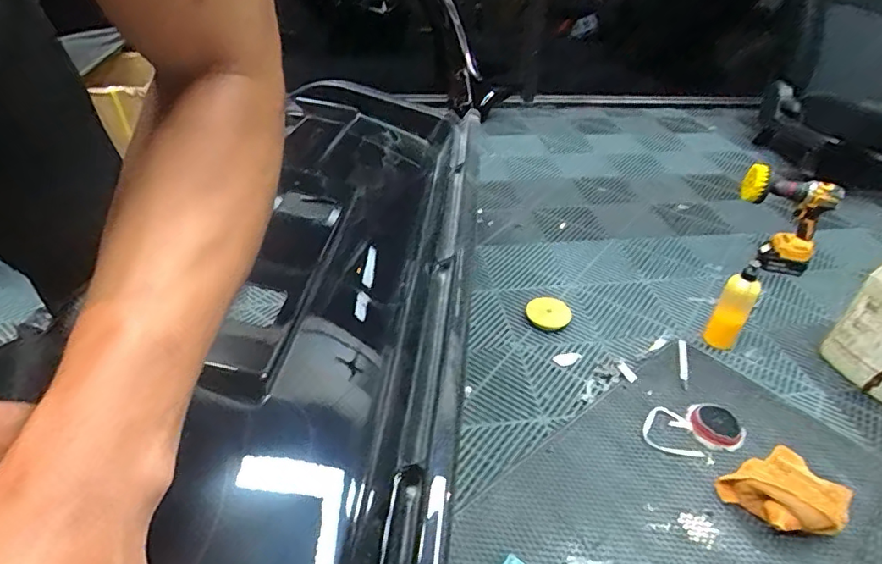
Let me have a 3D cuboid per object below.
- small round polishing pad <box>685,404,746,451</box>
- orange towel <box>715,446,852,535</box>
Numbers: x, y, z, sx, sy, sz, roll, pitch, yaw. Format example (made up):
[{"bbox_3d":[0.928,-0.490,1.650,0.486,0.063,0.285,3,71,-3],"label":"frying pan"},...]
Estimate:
[{"bbox_3d":[0.498,0.264,0.987,0.076,0.033,0.094,-8,37,-14],"label":"small round polishing pad"},{"bbox_3d":[0.535,0.332,0.837,0.124,0.091,0.138,-9,38,-16],"label":"orange towel"}]

